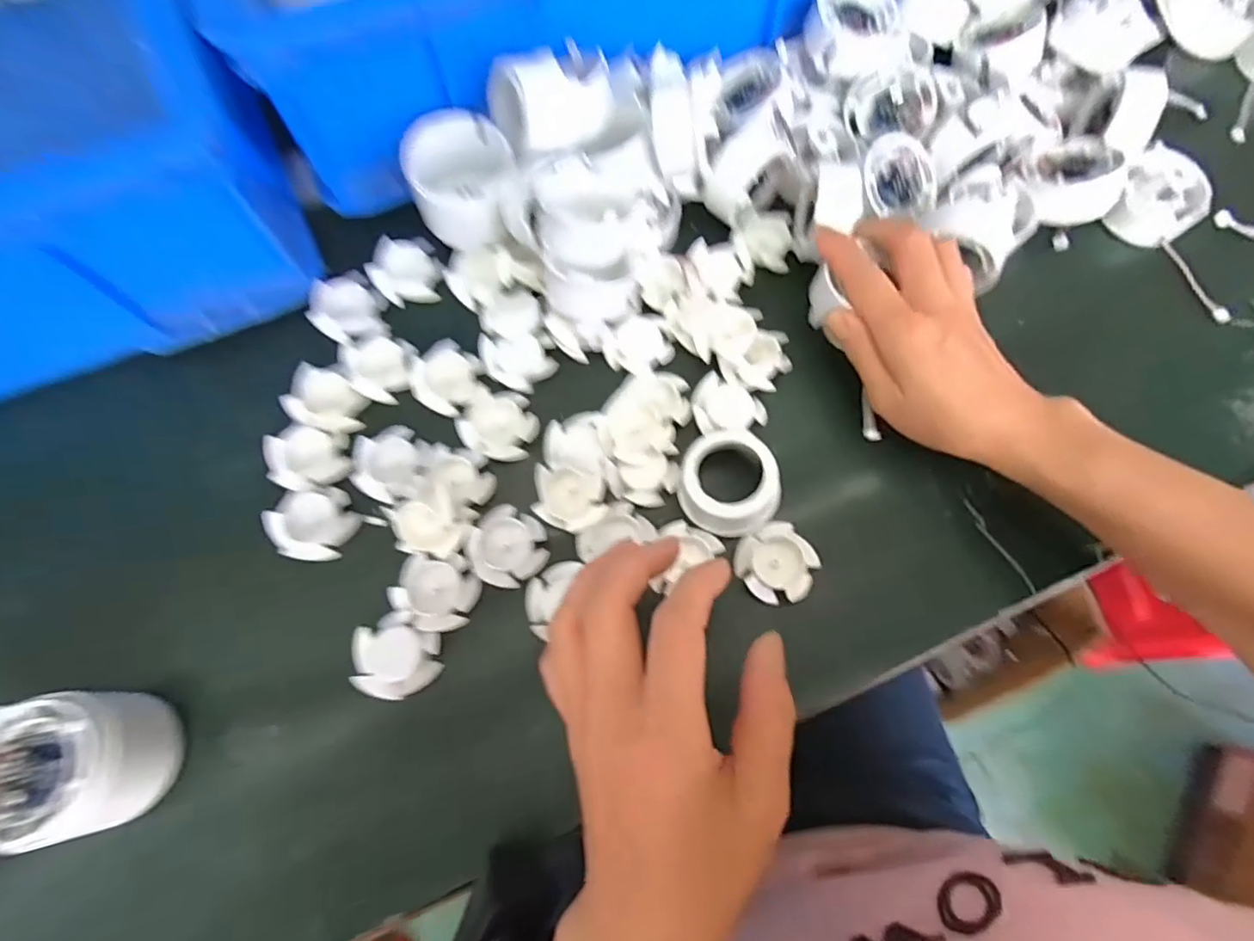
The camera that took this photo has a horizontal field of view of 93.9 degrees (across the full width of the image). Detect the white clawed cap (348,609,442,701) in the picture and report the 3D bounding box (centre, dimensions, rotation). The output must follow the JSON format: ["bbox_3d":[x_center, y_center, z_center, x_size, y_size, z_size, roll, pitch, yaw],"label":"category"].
[{"bbox_3d":[-0.116,0.093,0.297,0.040,0.017,0.039,1,74,-2],"label":"white clawed cap"}]

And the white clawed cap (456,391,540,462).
[{"bbox_3d":[-0.073,-0.026,0.338,0.042,0.010,0.039,1,74,-2],"label":"white clawed cap"}]

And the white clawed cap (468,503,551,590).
[{"bbox_3d":[-0.064,0.041,0.315,0.040,0.010,0.040,1,74,-2],"label":"white clawed cap"}]

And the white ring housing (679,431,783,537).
[{"bbox_3d":[0.055,0.004,0.314,0.054,0.026,0.060,-24,76,-9],"label":"white ring housing"}]

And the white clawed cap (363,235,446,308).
[{"bbox_3d":[-0.140,-0.126,0.371,0.041,0.017,0.039,1,74,-2],"label":"white clawed cap"}]

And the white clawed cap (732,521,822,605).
[{"bbox_3d":[0.080,0.050,0.312,0.039,0.012,0.040,1,74,-2],"label":"white clawed cap"}]

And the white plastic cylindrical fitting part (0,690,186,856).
[{"bbox_3d":[-0.243,0.129,0.265,0.058,0.068,0.055,1,74,-2],"label":"white plastic cylindrical fitting part"}]

